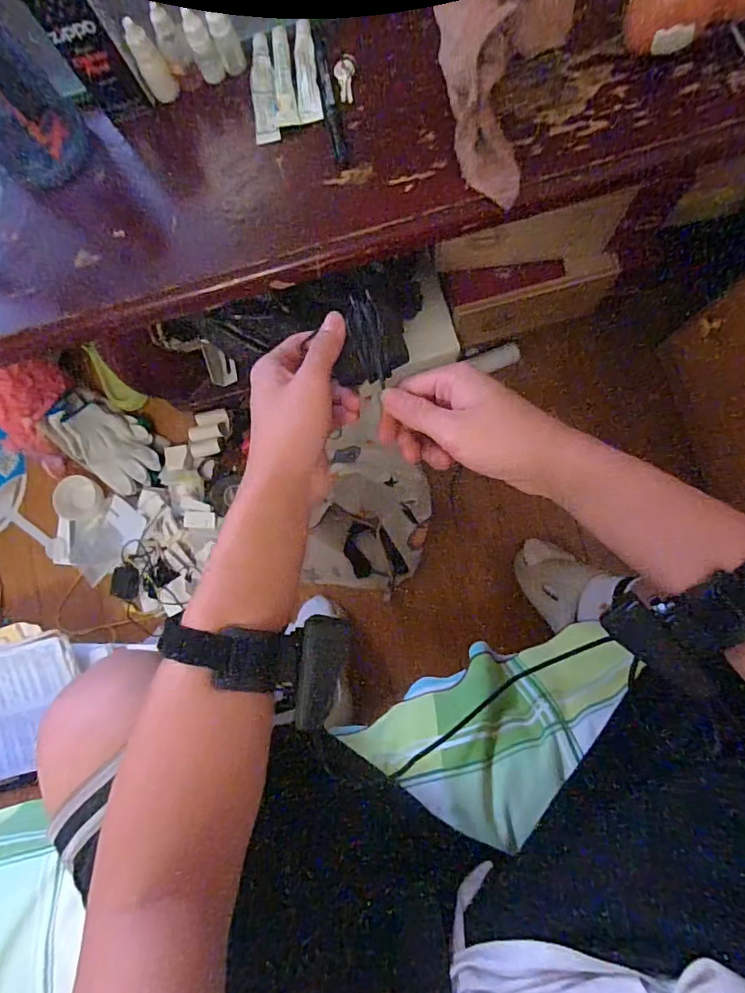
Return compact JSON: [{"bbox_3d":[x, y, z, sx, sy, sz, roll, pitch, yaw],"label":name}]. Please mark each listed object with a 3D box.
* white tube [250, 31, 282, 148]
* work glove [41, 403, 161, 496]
[{"bbox_3d":[-0.103,-0.390,0.479,0.025,0.011,0.102,-5,84,7],"label":"white tube"},{"bbox_3d":[-0.509,-0.098,0.957,0.210,0.053,0.125,36,90,9],"label":"work glove"}]

